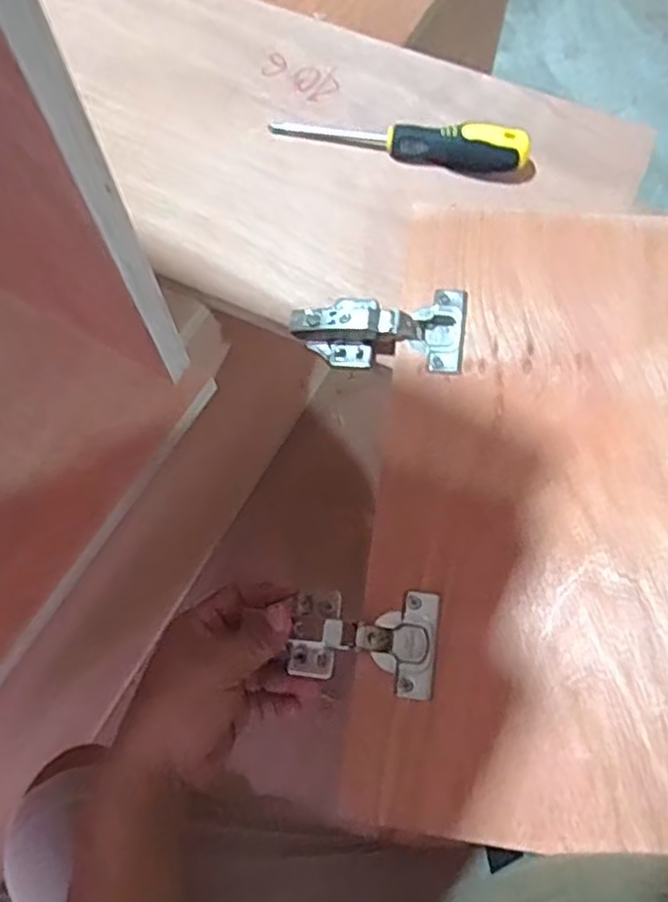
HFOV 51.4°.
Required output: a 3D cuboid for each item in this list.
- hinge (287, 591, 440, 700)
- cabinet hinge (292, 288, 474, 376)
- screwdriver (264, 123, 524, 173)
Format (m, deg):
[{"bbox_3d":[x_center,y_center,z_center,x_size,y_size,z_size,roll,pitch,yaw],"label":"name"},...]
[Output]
[{"bbox_3d":[0.018,0.116,0.427,0.087,0.032,0.058,7,68,3],"label":"hinge"},{"bbox_3d":[0.030,-0.086,0.483,0.118,0.032,0.058,9,69,4],"label":"cabinet hinge"},{"bbox_3d":[0.050,-0.248,0.548,0.202,0.030,0.030,10,69,5],"label":"screwdriver"}]

